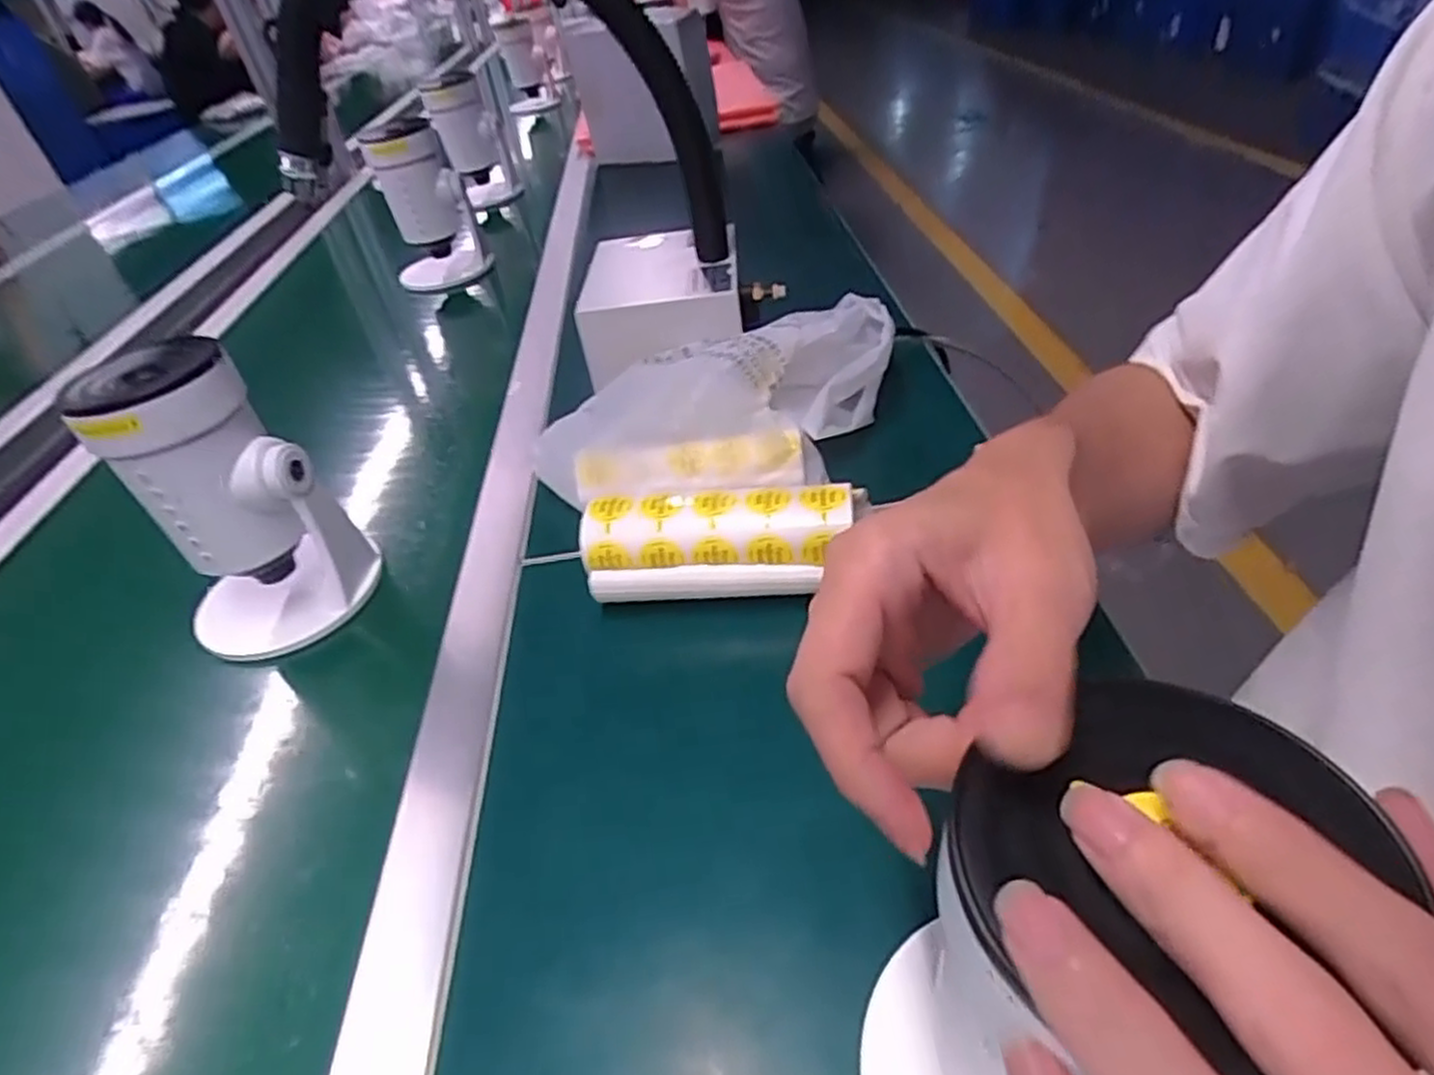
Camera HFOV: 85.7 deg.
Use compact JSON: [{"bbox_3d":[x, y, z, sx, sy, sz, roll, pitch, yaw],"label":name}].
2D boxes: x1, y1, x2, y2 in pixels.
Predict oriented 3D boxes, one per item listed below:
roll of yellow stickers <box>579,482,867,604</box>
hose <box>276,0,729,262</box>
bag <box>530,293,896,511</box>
[{"bbox_3d":[0.005,0.000,0.475,0.170,0.051,0.061,-5,39,8],"label":"roll of yellow stickers"},{"bbox_3d":[-0.125,-0.344,0.571,0.361,0.229,0.067,-4,71,-25],"label":"hose"},{"bbox_3d":[0.003,-0.102,0.581,0.288,0.093,0.150,-14,39,-4],"label":"bag"}]

